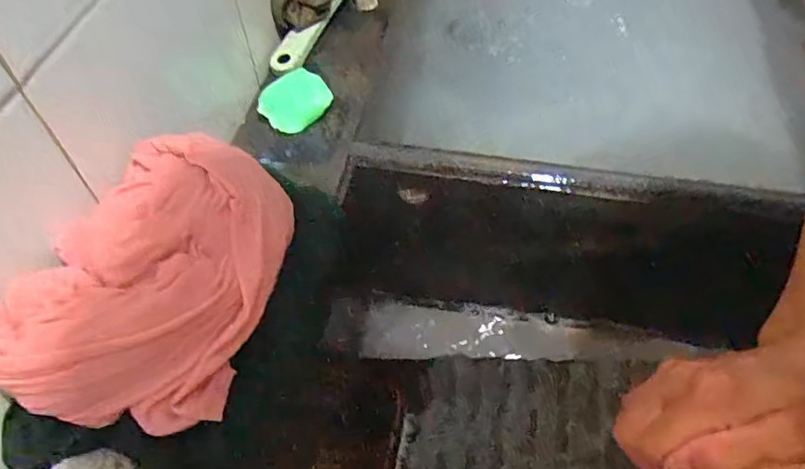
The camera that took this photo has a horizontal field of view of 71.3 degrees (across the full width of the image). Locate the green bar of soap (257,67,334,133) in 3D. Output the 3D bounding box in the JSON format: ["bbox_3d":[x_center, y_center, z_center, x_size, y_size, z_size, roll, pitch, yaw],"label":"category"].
[{"bbox_3d":[-0.085,-0.106,0.443,0.044,0.017,0.055,37,61,22],"label":"green bar of soap"}]

